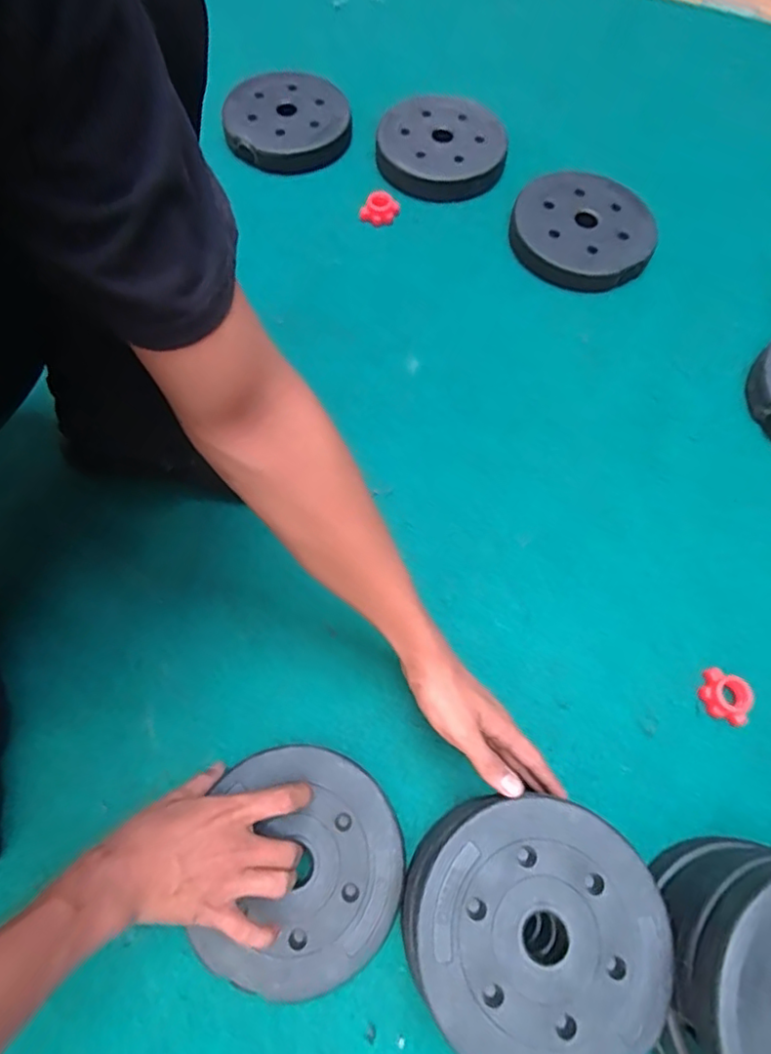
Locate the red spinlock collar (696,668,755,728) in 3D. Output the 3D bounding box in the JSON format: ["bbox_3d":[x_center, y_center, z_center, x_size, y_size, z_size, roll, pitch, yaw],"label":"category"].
[{"bbox_3d":[0.315,0.157,0.545,0.044,0.021,0.041,32,69,11],"label":"red spinlock collar"}]

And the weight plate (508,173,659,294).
[{"bbox_3d":[0.255,-0.381,0.765,0.174,0.043,0.171,1,67,-2],"label":"weight plate"}]

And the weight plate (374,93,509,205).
[{"bbox_3d":[0.076,-0.523,0.816,0.170,0.046,0.174,1,67,-2],"label":"weight plate"}]

